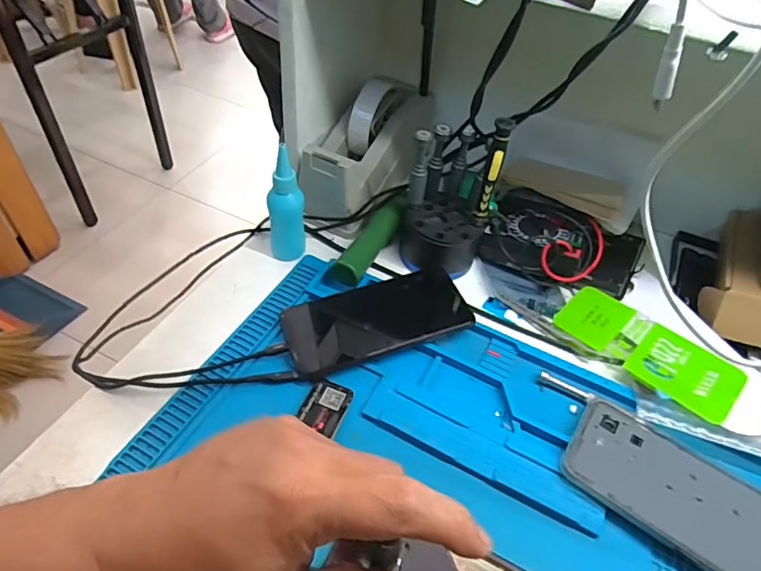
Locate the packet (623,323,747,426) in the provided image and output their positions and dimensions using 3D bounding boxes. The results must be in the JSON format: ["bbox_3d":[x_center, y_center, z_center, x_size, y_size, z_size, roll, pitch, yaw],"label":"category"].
[{"bbox_3d":[0.265,0.074,0.433,0.082,0.005,0.069,34,58,30],"label":"packet"}]

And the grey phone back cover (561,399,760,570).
[{"bbox_3d":[0.222,0.154,0.360,0.168,0.009,0.081,31,50,23],"label":"grey phone back cover"}]

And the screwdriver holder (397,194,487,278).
[{"bbox_3d":[0.062,-0.049,0.507,0.076,0.062,0.072,3,48,-4],"label":"screwdriver holder"}]

